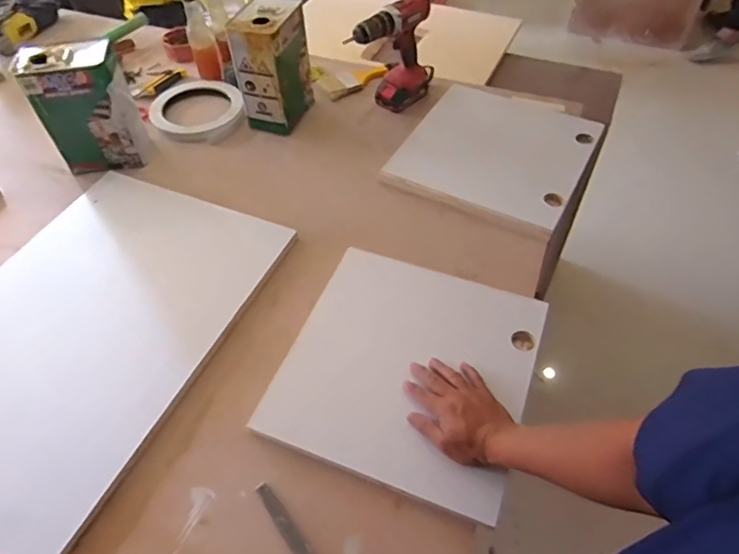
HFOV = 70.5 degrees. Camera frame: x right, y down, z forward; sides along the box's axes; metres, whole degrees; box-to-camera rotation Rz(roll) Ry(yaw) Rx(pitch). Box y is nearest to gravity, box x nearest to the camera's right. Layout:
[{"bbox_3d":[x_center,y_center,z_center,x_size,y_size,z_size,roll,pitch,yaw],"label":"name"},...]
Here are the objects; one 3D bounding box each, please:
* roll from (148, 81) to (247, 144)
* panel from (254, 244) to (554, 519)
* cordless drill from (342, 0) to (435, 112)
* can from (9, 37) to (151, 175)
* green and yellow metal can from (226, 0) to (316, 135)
[{"bbox_3d":[-0.386,-0.377,1.172,0.203,0.026,0.185,0,52,0],"label":"roll"},{"bbox_3d":[0.058,0.126,0.766,0.334,0.021,0.343,18,54,13],"label":"panel"},{"bbox_3d":[0.060,-0.464,1.133,0.238,0.230,0.072,-29,57,-20],"label":"cordless drill"},{"bbox_3d":[-0.548,-0.328,1.023,0.170,0.219,0.126,-16,54,-12],"label":"can"},{"bbox_3d":[-0.202,-0.446,1.107,0.122,0.227,0.155,13,54,10],"label":"green and yellow metal can"}]

